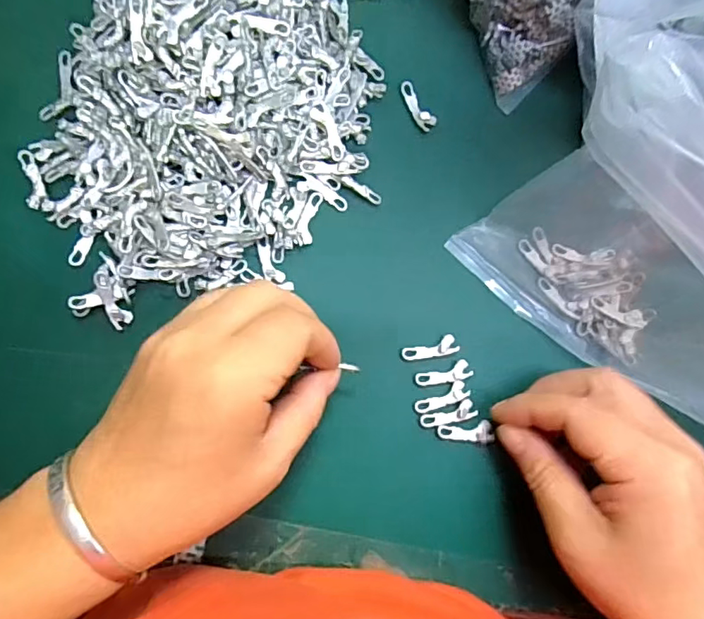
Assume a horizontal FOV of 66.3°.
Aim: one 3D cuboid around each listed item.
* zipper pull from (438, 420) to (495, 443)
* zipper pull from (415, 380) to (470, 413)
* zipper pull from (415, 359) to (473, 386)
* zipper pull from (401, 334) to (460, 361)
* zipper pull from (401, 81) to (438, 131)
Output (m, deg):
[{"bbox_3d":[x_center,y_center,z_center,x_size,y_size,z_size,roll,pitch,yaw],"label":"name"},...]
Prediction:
[{"bbox_3d":[0.057,0.061,0.270,0.027,0.004,0.010,1,85,2],"label":"zipper pull"},{"bbox_3d":[0.046,0.044,0.270,0.028,0.004,0.009,-21,87,-7],"label":"zipper pull"},{"bbox_3d":[0.047,0.033,0.271,0.028,0.004,0.010,-12,86,-6],"label":"zipper pull"},{"bbox_3d":[0.040,0.020,0.272,0.029,0.004,0.010,-12,86,-6],"label":"zipper pull"},{"bbox_3d":[0.034,-0.108,0.286,0.010,0.006,0.028,-34,88,-7],"label":"zipper pull"}]

